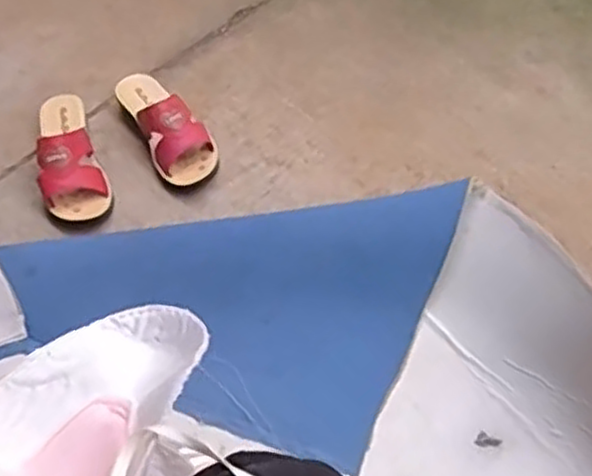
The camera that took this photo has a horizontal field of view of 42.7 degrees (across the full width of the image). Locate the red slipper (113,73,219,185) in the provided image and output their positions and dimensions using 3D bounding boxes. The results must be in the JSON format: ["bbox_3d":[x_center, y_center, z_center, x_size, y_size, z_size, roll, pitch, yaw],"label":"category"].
[{"bbox_3d":[-0.184,-0.171,1.072,0.087,0.078,0.222,-21,56,-16],"label":"red slipper"}]

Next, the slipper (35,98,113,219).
[{"bbox_3d":[-0.319,-0.120,1.042,0.086,0.069,0.219,-18,56,-14],"label":"slipper"}]

